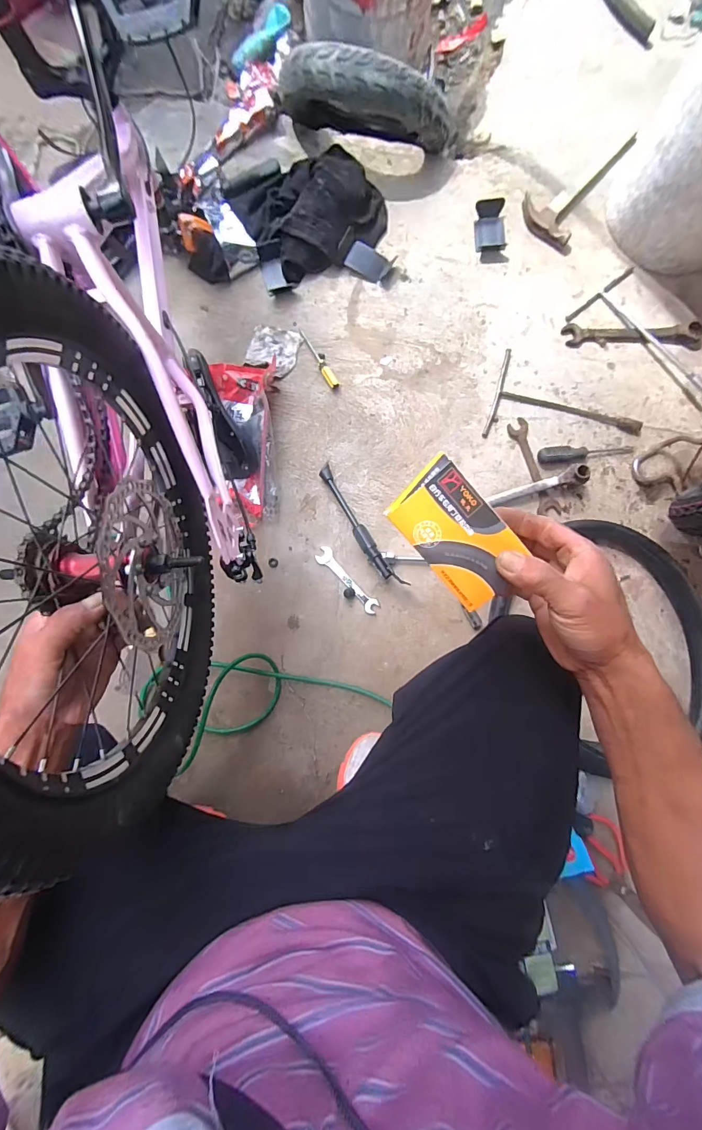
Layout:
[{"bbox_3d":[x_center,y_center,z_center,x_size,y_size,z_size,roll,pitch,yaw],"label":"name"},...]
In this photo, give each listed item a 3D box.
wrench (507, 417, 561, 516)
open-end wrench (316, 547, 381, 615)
[{"bbox_3d":[0.341,-0.182,0.757,0.039,0.010,0.188,-18,87,-8],"label":"wrench"},{"bbox_3d":[-0.006,0.028,0.746,0.033,0.010,0.151,-42,90,-9],"label":"open-end wrench"}]

